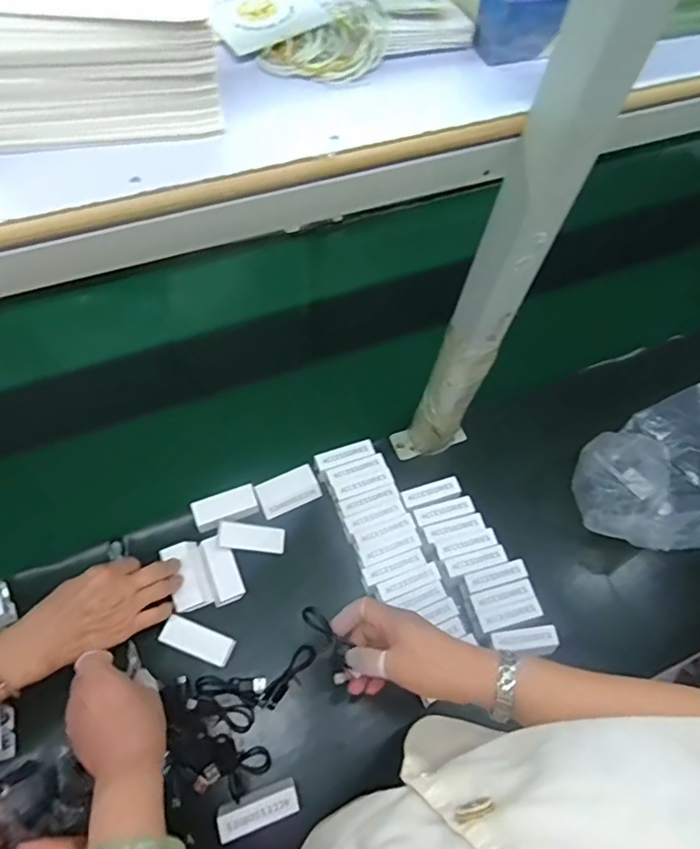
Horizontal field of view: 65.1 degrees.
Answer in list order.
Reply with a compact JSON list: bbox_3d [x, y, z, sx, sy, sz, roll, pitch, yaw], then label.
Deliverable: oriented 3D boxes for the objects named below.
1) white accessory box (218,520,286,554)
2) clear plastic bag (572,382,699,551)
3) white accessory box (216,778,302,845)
[{"bbox_3d":[-0.114,0.133,0.644,0.080,0.015,0.034,12,60,-21],"label":"white accessory box"},{"bbox_3d":[0.419,0.054,0.711,0.266,0.080,0.209,-10,63,-10],"label":"clear plastic bag"},{"bbox_3d":[-0.088,0.376,0.536,0.078,0.032,0.029,-16,64,-12],"label":"white accessory box"}]

